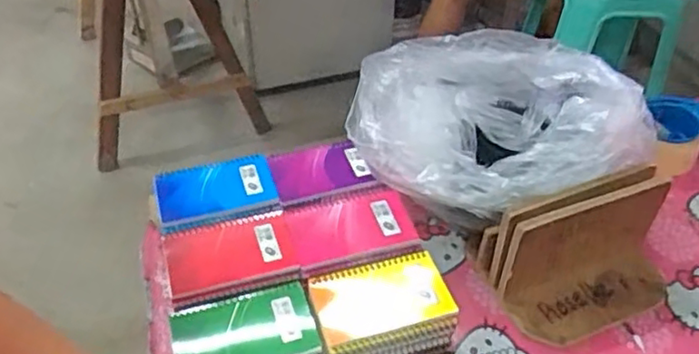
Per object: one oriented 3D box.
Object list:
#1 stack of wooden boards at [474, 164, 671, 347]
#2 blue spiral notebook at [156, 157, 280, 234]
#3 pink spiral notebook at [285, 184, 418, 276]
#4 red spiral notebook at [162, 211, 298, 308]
[{"bbox_3d":[0.252,0.083,0.682,0.196,0.125,0.114,-10,45,-11],"label":"stack of wooden boards"},{"bbox_3d":[-0.156,0.020,0.757,0.135,0.019,0.090,-9,45,-9],"label":"blue spiral notebook"},{"bbox_3d":[0.003,0.055,0.717,0.133,0.016,0.099,-10,45,-11],"label":"pink spiral notebook"},{"bbox_3d":[-0.127,0.083,0.691,0.132,0.018,0.101,-9,45,-10],"label":"red spiral notebook"}]

